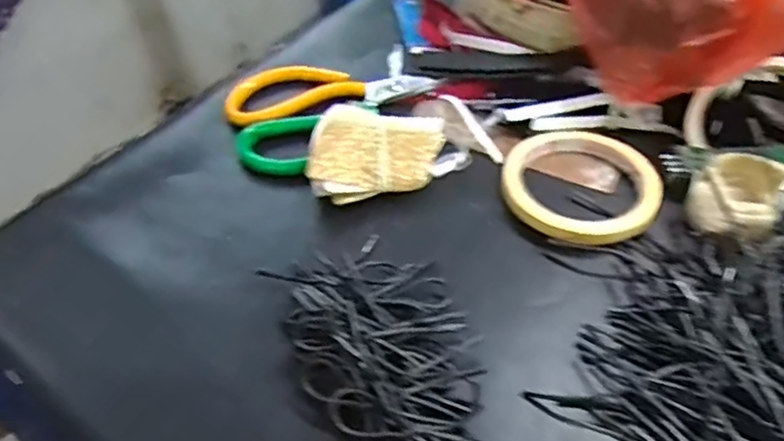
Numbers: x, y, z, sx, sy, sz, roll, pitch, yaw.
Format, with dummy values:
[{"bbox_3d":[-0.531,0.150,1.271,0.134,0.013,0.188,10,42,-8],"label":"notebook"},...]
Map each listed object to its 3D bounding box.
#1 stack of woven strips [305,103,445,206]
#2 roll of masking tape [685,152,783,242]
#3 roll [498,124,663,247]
[{"bbox_3d":[-0.011,-0.041,0.425,0.083,0.019,0.067,3,64,-9],"label":"stack of woven strips"},{"bbox_3d":[0.205,-0.014,0.385,0.052,0.035,0.049,-3,49,3],"label":"roll of masking tape"},{"bbox_3d":[0.116,-0.023,0.412,0.092,0.020,0.096,-3,49,3],"label":"roll"}]

